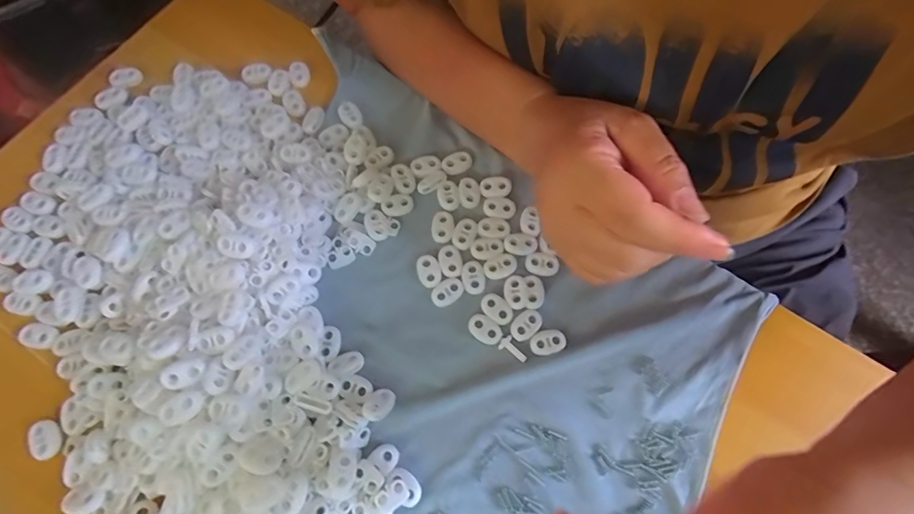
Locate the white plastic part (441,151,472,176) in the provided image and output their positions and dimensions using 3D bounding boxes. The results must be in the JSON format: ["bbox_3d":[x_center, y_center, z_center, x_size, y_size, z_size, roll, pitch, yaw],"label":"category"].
[{"bbox_3d":[0.000,-0.068,0.313,0.022,0.004,0.016,-27,74,-9],"label":"white plastic part"}]

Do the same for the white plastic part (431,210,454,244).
[{"bbox_3d":[-0.010,-0.021,0.298,0.015,0.004,0.022,2,72,0],"label":"white plastic part"}]

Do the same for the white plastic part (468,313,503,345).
[{"bbox_3d":[0.018,0.046,0.277,0.022,0.004,0.015,32,74,9],"label":"white plastic part"}]

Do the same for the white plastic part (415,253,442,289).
[{"bbox_3d":[-0.019,0.010,0.290,0.015,0.005,0.022,-19,73,-7],"label":"white plastic part"}]

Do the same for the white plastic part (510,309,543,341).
[{"bbox_3d":[0.044,0.043,0.277,0.015,0.004,0.022,42,76,11],"label":"white plastic part"}]

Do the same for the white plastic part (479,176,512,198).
[{"bbox_3d":[0.027,-0.050,0.306,0.022,0.005,0.016,-9,72,-4],"label":"white plastic part"}]

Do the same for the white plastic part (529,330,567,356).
[{"bbox_3d":[0.058,0.054,0.274,0.023,0.004,0.015,-18,73,-7],"label":"white plastic part"}]

